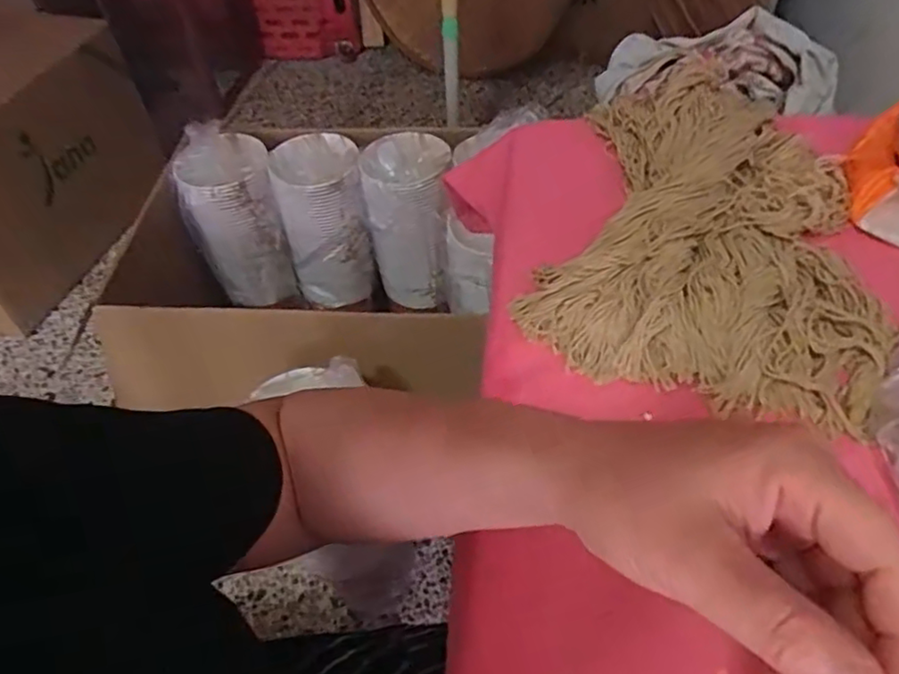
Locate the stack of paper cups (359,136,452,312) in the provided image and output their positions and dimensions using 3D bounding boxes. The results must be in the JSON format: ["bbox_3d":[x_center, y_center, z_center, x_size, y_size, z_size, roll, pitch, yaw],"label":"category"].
[{"bbox_3d":[-0.069,-0.225,1.285,0.158,0.308,0.167,-4,49,0],"label":"stack of paper cups"}]

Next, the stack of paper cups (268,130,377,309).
[{"bbox_3d":[-0.240,-0.223,1.299,0.164,0.314,0.151,-8,49,-4],"label":"stack of paper cups"}]

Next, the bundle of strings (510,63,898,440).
[{"bbox_3d":[0.209,-0.092,0.502,0.235,0.050,0.330,15,54,18],"label":"bundle of strings"}]

